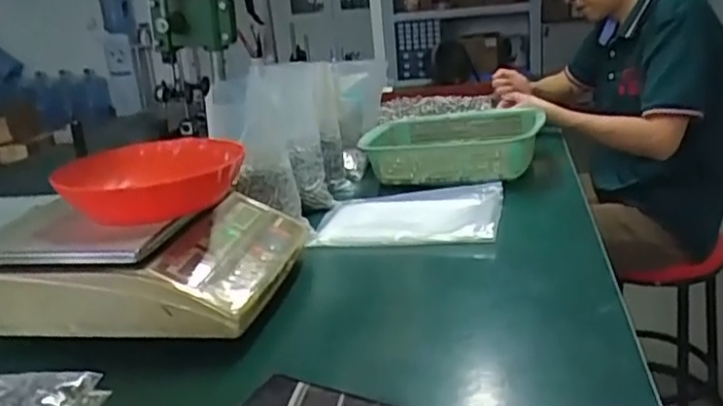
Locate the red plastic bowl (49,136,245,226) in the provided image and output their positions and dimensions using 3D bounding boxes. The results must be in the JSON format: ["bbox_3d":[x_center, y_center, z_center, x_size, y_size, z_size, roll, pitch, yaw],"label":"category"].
[{"bbox_3d":[-0.227,-0.025,0.778,0.176,0.056,0.176,-4,18,1],"label":"red plastic bowl"}]

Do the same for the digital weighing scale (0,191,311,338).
[{"bbox_3d":[-0.261,0.059,0.802,0.319,0.113,0.319,-2,18,9],"label":"digital weighing scale"}]

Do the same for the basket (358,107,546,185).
[{"bbox_3d":[0.153,-0.095,1.164,0.293,0.100,0.236,1,19,16],"label":"basket"}]

